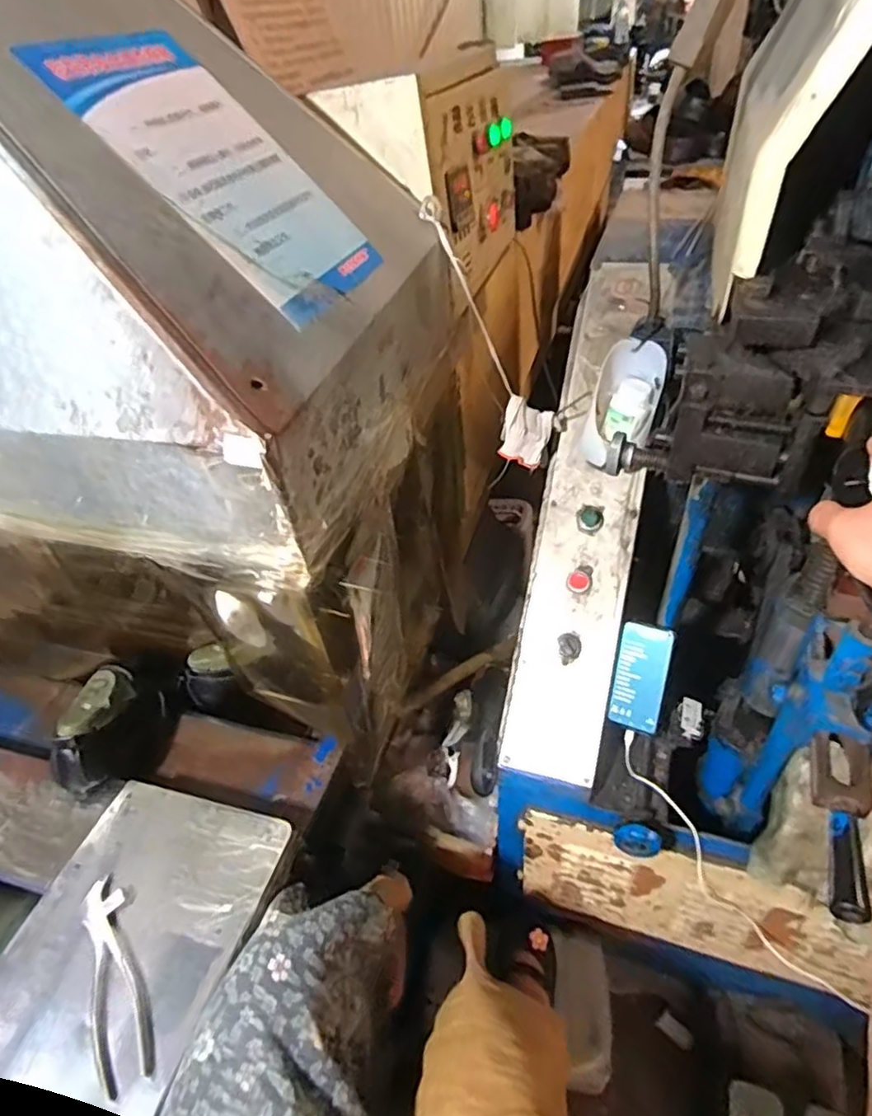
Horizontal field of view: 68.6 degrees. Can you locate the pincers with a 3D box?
[{"bbox_3d":[-0.307,0.391,0.604,0.046,0.018,0.190,-24,45,-18],"label":"pincers"}]

